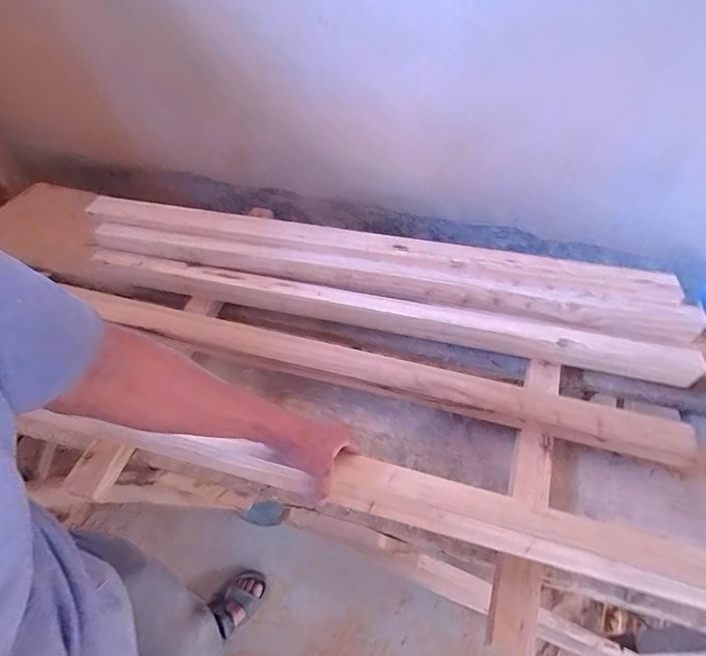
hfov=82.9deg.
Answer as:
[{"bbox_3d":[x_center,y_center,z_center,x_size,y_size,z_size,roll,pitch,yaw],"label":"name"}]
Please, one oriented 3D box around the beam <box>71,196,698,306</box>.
[{"bbox_3d":[0.014,-0.155,0.816,1.189,0.071,0.079,10,53,5],"label":"beam"}]

